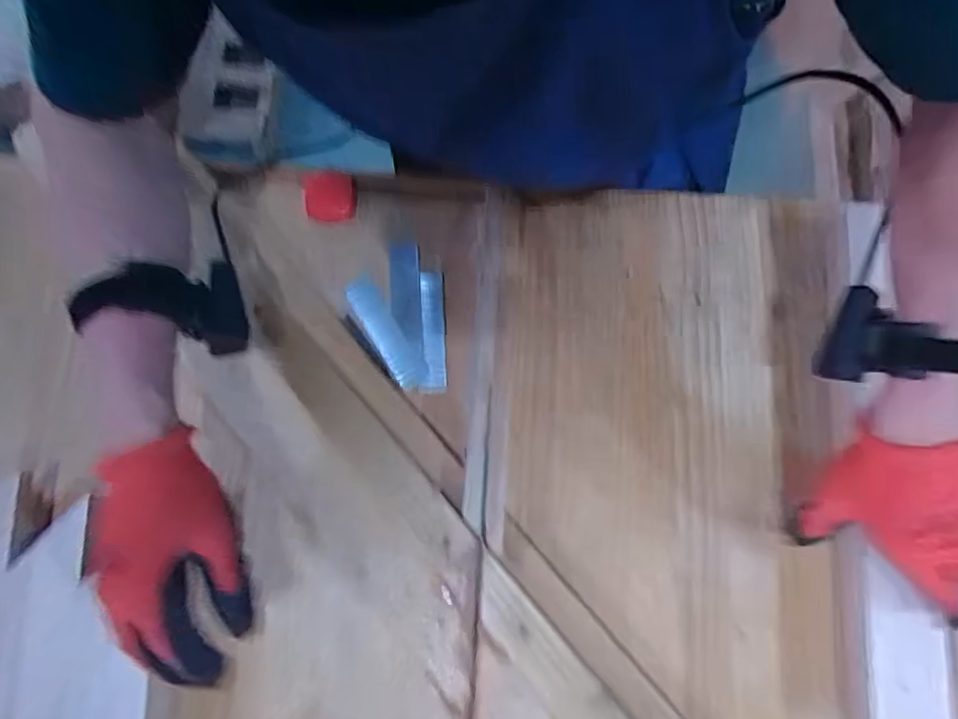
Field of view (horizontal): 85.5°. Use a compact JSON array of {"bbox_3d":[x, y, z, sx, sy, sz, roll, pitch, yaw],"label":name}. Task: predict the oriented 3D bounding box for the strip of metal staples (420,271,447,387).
[{"bbox_3d":[-0.044,-0.030,0.503,0.022,0.010,0.113,-3,78,-1],"label":"strip of metal staples"}]

